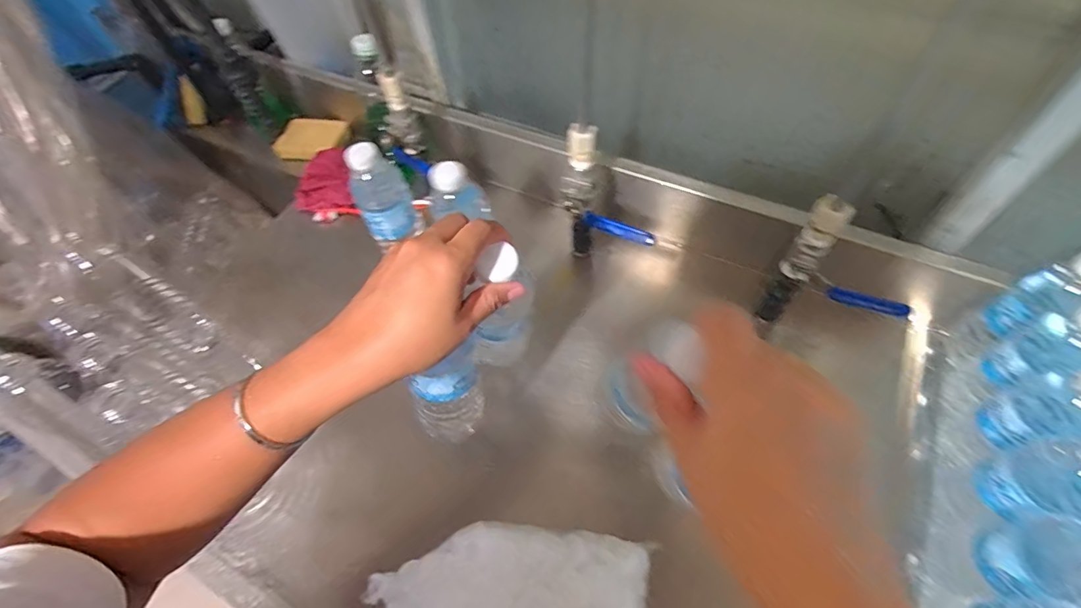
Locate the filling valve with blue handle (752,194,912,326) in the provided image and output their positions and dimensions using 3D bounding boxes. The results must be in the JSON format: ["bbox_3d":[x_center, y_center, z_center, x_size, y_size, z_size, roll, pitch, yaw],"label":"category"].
[{"bbox_3d":[0.289,-0.005,0.495,0.053,0.192,0.116,-28,60,-13],"label":"filling valve with blue handle"}]

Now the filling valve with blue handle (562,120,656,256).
[{"bbox_3d":[0.075,-0.124,0.586,0.100,0.197,0.077,5,58,8],"label":"filling valve with blue handle"}]

